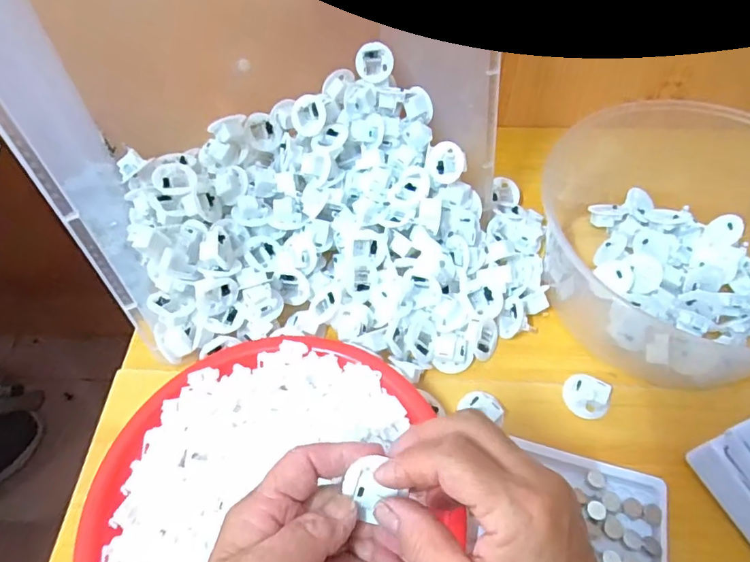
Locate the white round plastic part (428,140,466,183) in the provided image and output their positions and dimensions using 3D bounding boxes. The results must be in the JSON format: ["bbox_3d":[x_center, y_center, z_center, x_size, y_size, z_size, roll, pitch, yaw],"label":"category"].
[{"bbox_3d":[0.059,-0.100,0.426,0.010,0.033,0.034,-22,81,-55],"label":"white round plastic part"}]

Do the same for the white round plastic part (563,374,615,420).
[{"bbox_3d":[0.153,0.082,0.367,0.030,0.015,0.029,-1,55,1],"label":"white round plastic part"}]

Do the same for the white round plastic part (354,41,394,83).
[{"bbox_3d":[0.000,-0.193,0.451,0.033,0.033,0.006,0,21,6],"label":"white round plastic part"}]

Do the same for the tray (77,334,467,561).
[{"bbox_3d":[-0.062,0.140,0.324,0.223,0.024,0.215,-1,59,1],"label":"tray"}]

